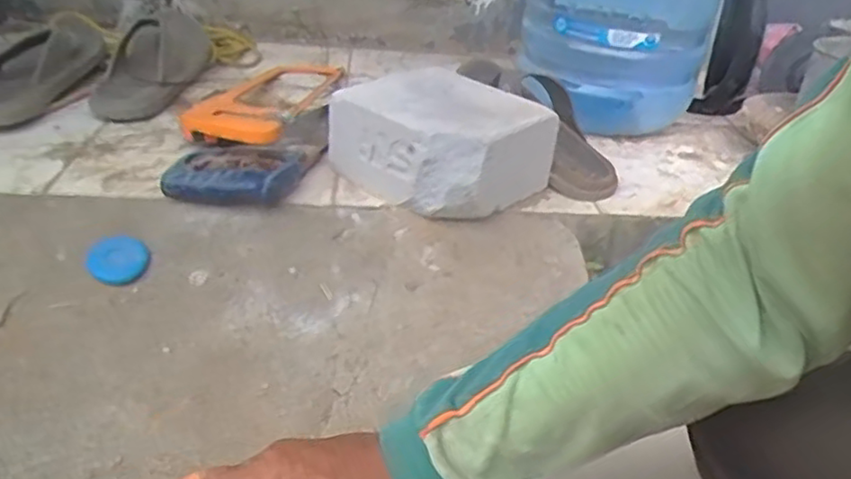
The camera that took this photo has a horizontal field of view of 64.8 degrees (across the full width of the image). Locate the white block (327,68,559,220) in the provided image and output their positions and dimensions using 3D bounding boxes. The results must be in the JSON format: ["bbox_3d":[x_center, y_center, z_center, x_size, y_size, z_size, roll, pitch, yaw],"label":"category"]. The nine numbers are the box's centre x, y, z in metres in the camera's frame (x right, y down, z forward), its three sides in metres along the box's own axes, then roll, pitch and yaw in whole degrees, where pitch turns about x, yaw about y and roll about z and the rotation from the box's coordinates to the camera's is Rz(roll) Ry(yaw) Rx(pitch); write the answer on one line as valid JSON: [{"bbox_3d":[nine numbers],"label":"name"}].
[{"bbox_3d":[0.018,-0.111,0.774,0.200,0.107,0.174,27,36,34],"label":"white block"}]

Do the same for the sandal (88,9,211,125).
[{"bbox_3d":[-0.393,-0.251,0.961,0.116,0.072,0.275,5,44,1],"label":"sandal"}]

